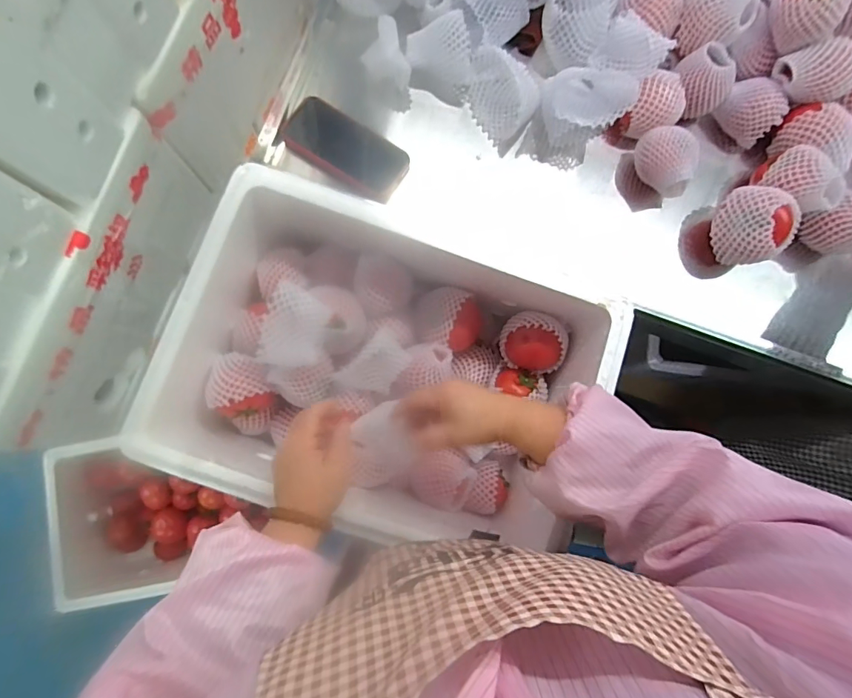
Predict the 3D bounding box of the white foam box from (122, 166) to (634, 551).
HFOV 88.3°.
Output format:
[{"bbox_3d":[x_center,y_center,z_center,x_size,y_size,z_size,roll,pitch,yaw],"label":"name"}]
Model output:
[{"bbox_3d":[-0.052,0.034,0.594,0.501,0.185,0.353,18,82,-2],"label":"white foam box"}]

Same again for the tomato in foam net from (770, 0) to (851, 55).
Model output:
[{"bbox_3d":[0.496,-0.440,0.569,0.083,0.059,0.061,44,82,2],"label":"tomato in foam net"}]

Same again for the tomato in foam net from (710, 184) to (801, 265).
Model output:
[{"bbox_3d":[0.425,-0.163,0.570,0.072,0.071,0.095,-26,86,-7],"label":"tomato in foam net"}]

